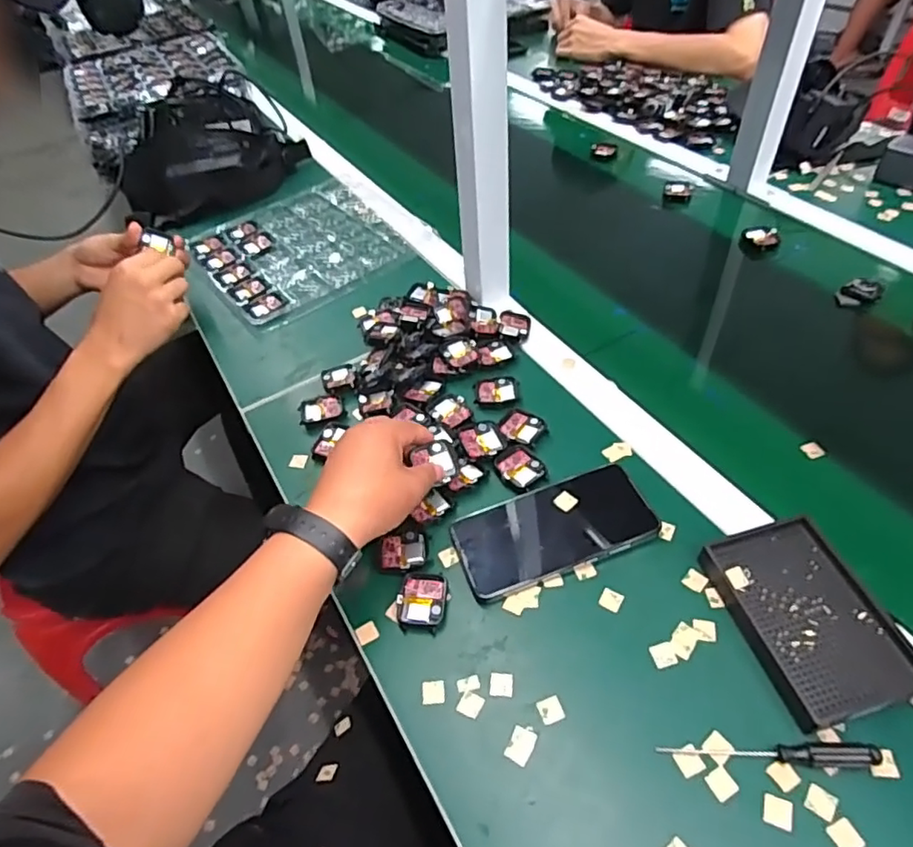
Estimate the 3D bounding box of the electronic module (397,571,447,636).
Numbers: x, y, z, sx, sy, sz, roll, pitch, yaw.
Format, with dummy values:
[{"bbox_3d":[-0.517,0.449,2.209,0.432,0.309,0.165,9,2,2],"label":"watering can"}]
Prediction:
[{"bbox_3d":[-0.027,0.140,0.470,0.037,0.010,0.045,2,49,6],"label":"electronic module"}]

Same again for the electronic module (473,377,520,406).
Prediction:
[{"bbox_3d":[0.042,-0.035,0.613,0.046,0.004,0.036,-7,49,-1],"label":"electronic module"}]

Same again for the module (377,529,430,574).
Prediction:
[{"bbox_3d":[-0.044,0.107,0.498,0.039,0.007,0.037,-3,49,2],"label":"module"}]

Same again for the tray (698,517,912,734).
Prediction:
[{"bbox_3d":[0.250,0.138,0.430,0.096,0.022,0.137,-15,49,-8],"label":"tray"}]

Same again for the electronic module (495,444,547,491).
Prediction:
[{"bbox_3d":[0.058,0.039,0.542,0.041,0.004,0.047,-34,54,-22],"label":"electronic module"}]

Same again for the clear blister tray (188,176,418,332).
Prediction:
[{"bbox_3d":[-0.227,-0.259,0.845,0.257,0.016,0.288,-32,54,-21],"label":"clear blister tray"}]

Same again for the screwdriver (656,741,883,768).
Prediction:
[{"bbox_3d":[0.200,0.209,0.376,0.133,0.017,0.014,-2,49,3],"label":"screwdriver"}]

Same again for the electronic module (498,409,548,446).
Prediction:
[{"bbox_3d":[0.063,0.005,0.577,0.041,0.006,0.037,26,56,24],"label":"electronic module"}]

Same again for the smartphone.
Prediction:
[{"bbox_3d":[0.080,0.086,0.500,0.158,0.014,0.078,-17,50,-10],"label":"smartphone"}]

